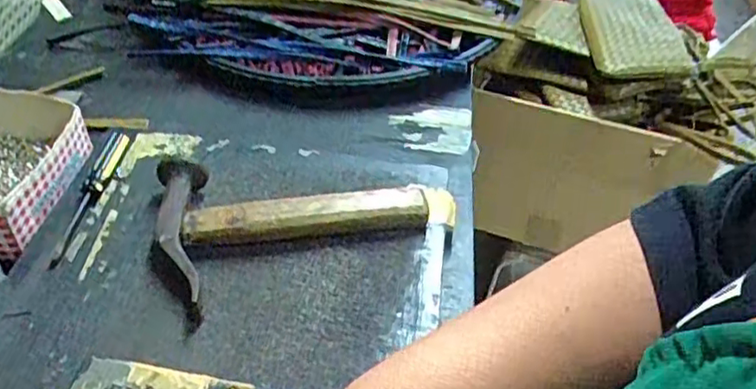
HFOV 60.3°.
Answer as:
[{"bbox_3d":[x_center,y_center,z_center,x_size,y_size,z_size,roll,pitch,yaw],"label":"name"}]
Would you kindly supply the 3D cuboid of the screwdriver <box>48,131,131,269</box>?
[{"bbox_3d":[-0.224,0.000,0.503,0.019,0.017,0.132,7,44,2],"label":"screwdriver"}]

